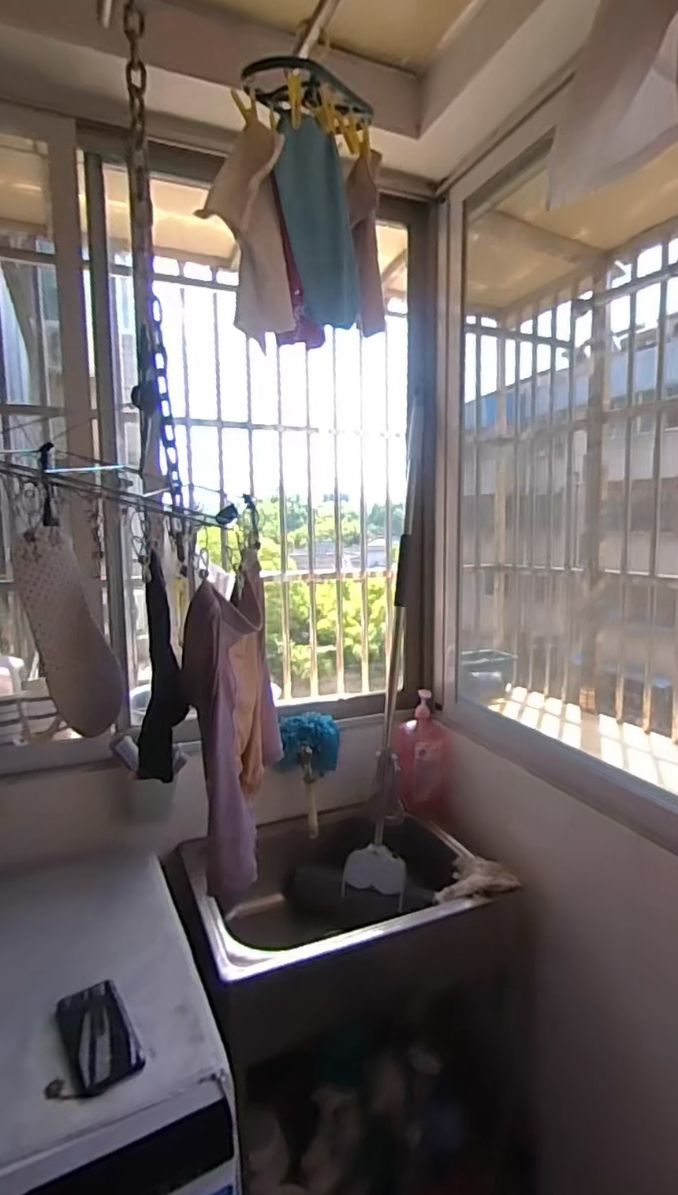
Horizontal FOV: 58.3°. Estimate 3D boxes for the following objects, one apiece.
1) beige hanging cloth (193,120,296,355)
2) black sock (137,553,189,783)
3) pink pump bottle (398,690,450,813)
[{"bbox_3d":[-0.132,-0.532,0.901,0.115,0.269,0.074,0,8,5],"label":"beige hanging cloth"},{"bbox_3d":[-0.191,0.084,0.647,0.053,0.235,0.091,-3,8,-15],"label":"black sock"},{"bbox_3d":[0.217,0.395,1.538,0.123,0.298,0.114,1,8,10],"label":"pink pump bottle"}]

